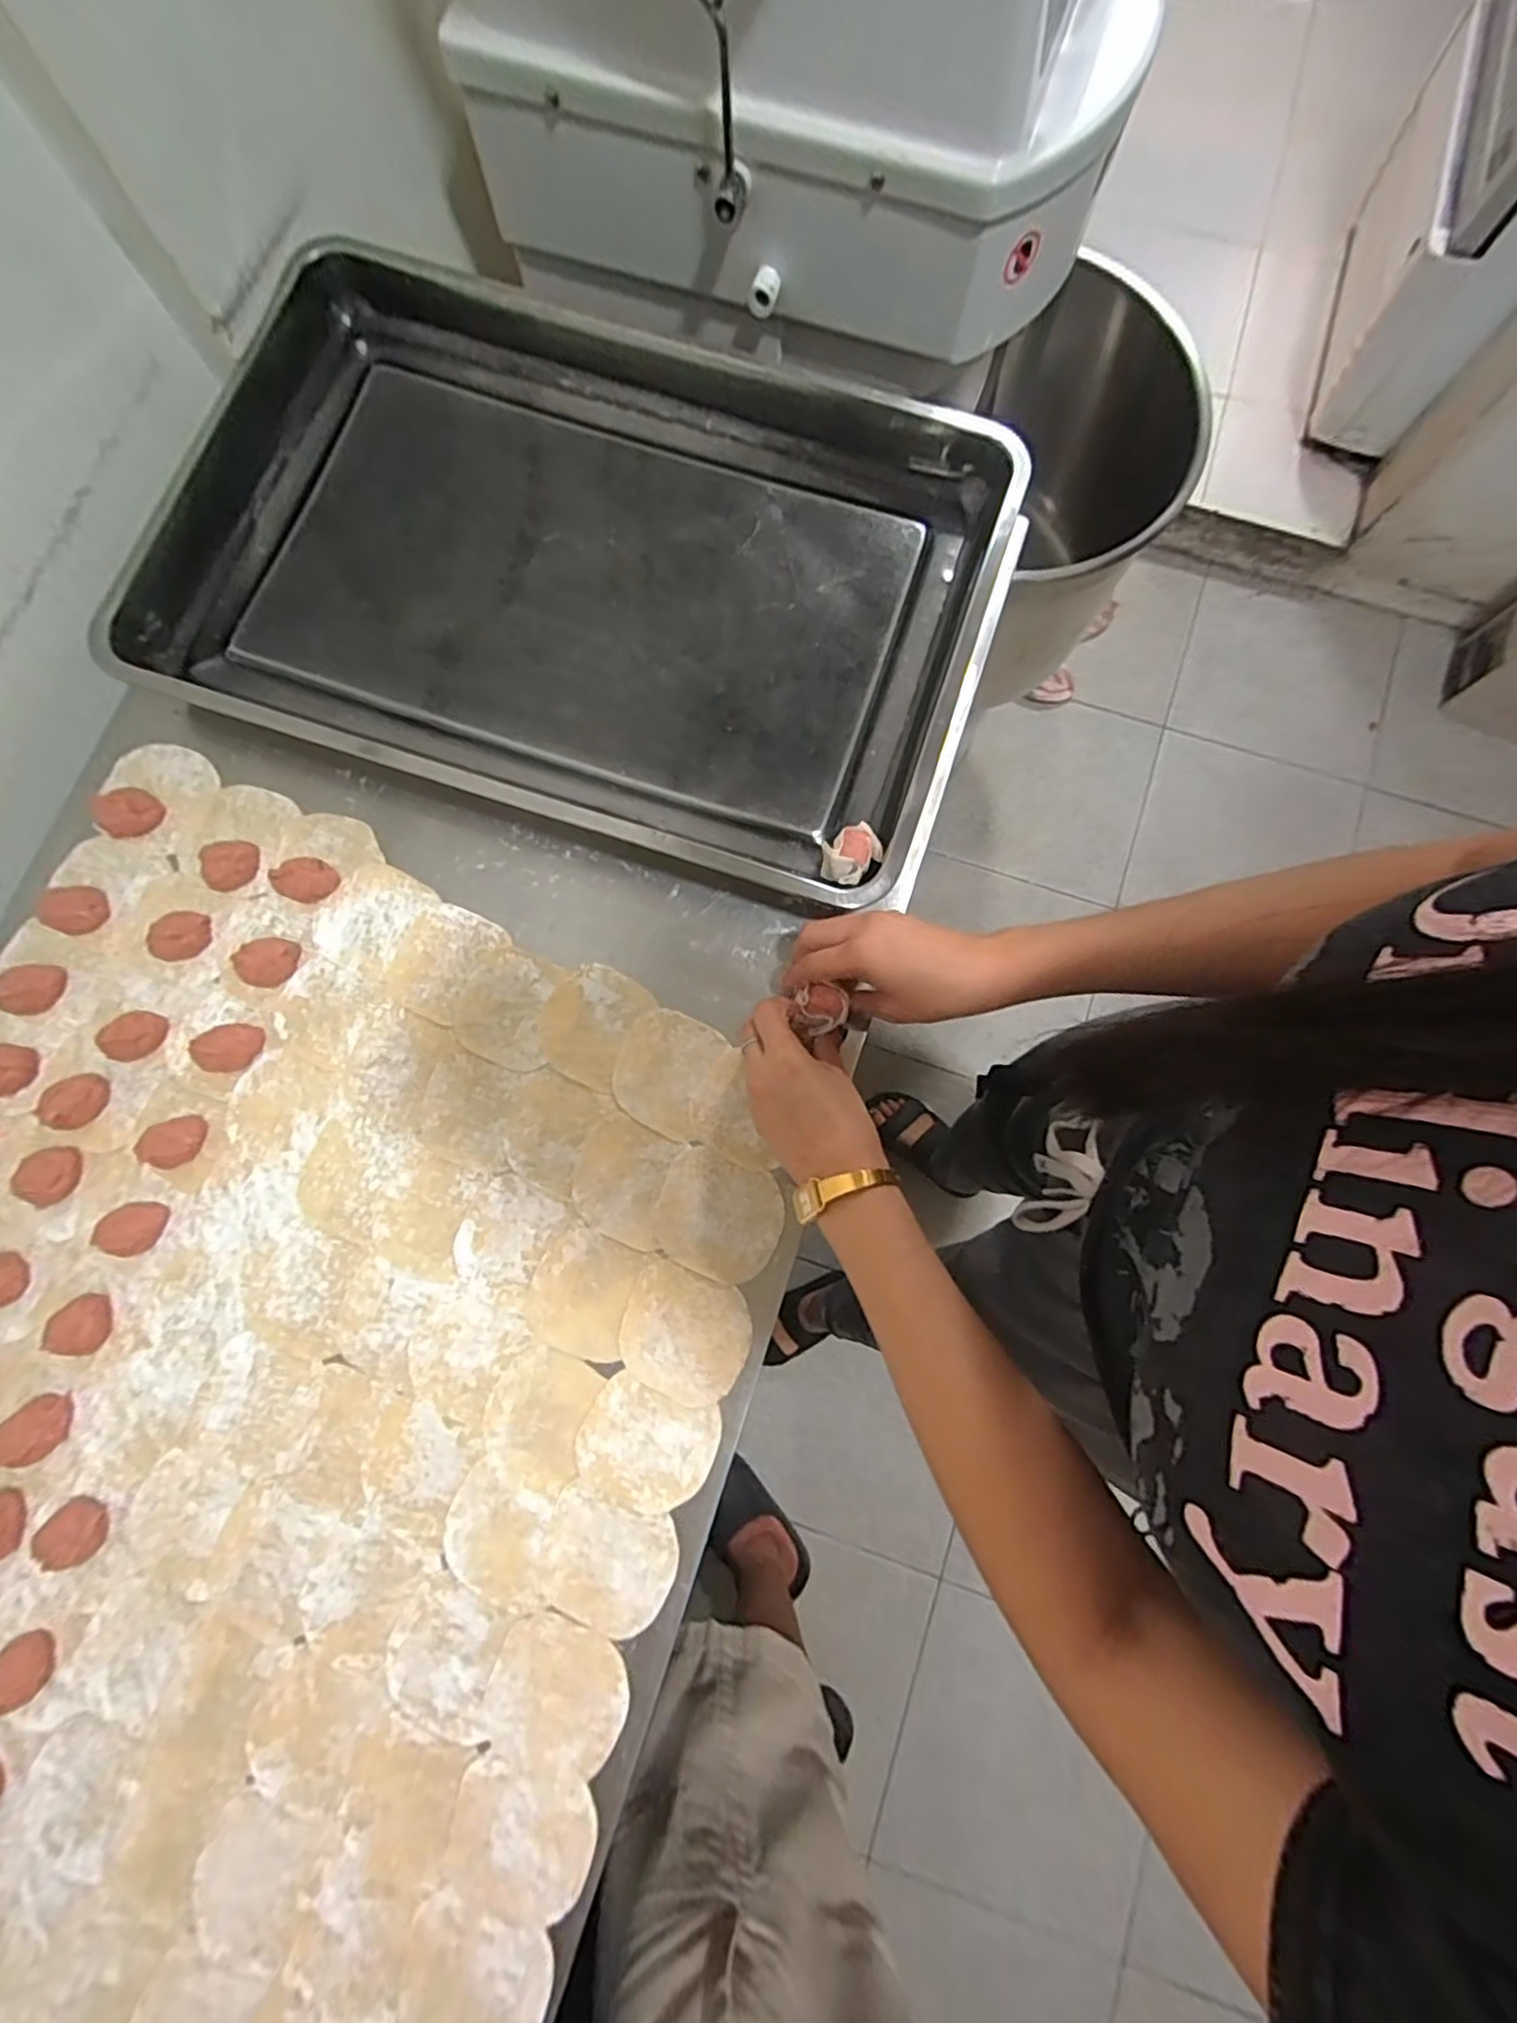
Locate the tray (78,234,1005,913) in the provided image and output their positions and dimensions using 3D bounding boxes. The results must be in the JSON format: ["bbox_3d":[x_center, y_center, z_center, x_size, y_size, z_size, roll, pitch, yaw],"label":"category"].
[{"bbox_3d":[-0.142,-0.333,0.520,0.605,0.052,0.391,19,80,2],"label":"tray"}]

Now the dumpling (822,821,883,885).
[{"bbox_3d":[0.064,-0.106,0.484,0.039,0.034,0.031,-39,83,-7],"label":"dumpling"}]

